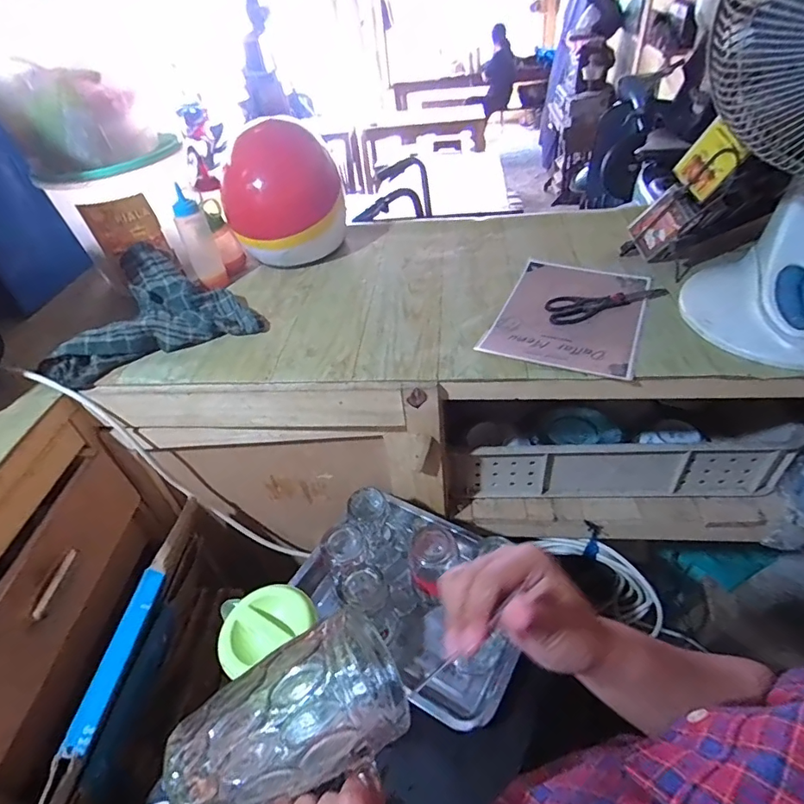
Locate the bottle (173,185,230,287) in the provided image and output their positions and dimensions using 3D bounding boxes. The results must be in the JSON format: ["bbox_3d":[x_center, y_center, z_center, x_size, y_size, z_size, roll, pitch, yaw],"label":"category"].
[{"bbox_3d":[-0.381,-0.300,0.909,0.042,0.180,0.048,24,52,28],"label":"bottle"}]

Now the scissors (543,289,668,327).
[{"bbox_3d":[0.336,-0.171,0.796,0.209,0.012,0.062,-16,45,-9],"label":"scissors"}]

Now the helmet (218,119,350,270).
[{"bbox_3d":[-0.238,-0.420,0.988,0.226,0.204,0.257,-12,44,-6],"label":"helmet"}]

